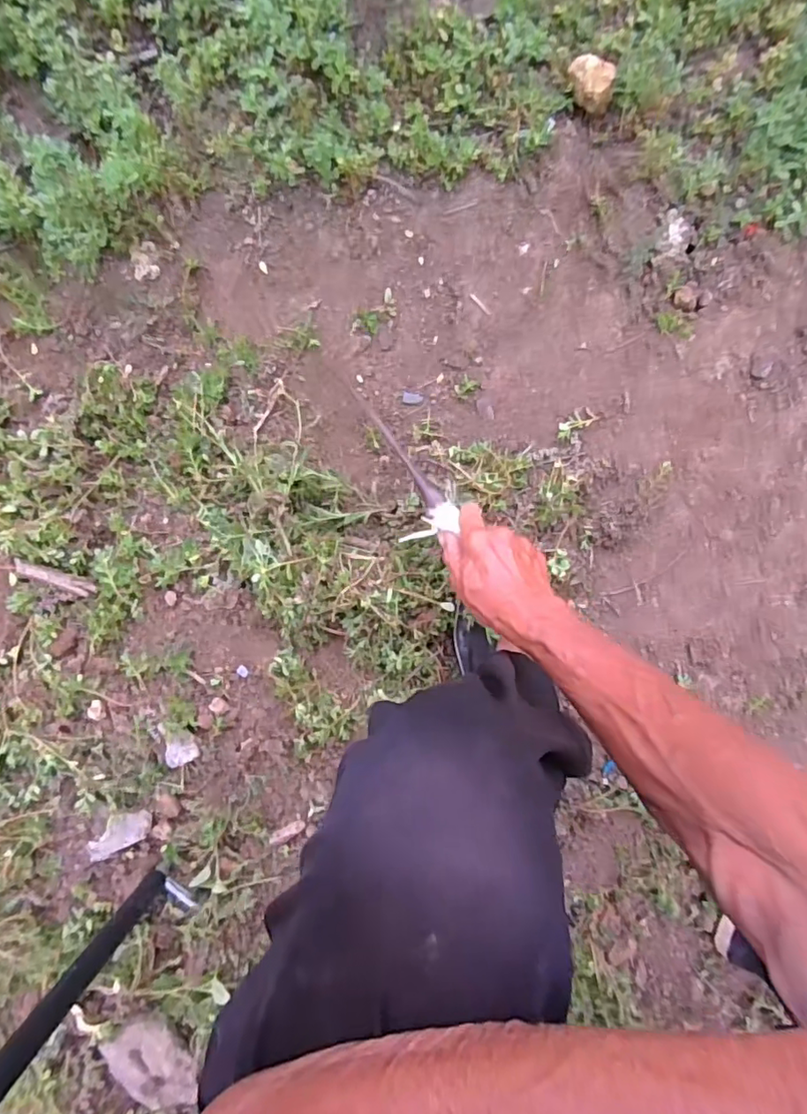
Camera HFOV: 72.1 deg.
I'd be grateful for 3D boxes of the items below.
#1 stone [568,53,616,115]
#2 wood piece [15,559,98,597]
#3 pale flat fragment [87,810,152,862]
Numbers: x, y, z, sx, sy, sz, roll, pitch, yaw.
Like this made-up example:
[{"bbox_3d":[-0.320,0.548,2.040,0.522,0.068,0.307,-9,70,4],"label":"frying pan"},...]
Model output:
[{"bbox_3d":[0.208,-0.517,0.610,0.043,0.030,0.056,-13,94,2],"label":"stone"},{"bbox_3d":[-0.419,0.026,0.666,0.092,0.006,0.020,21,95,-13],"label":"wood piece"},{"bbox_3d":[-0.350,0.336,0.675,0.086,0.015,0.044,-27,94,3],"label":"pale flat fragment"}]

